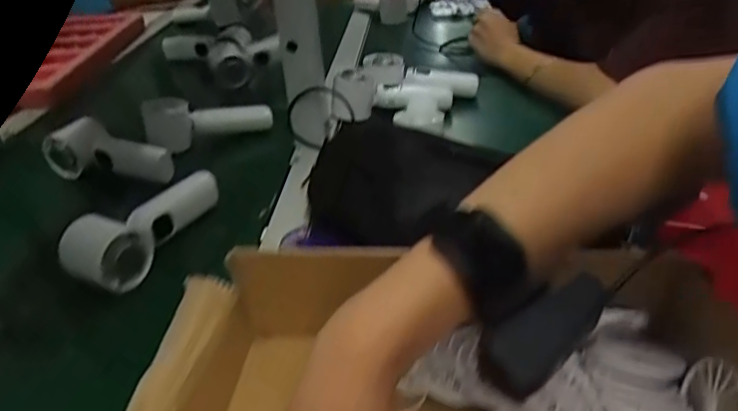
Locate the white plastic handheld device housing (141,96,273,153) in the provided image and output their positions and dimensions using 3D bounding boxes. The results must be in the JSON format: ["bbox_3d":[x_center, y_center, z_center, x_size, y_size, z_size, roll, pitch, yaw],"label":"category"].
[{"bbox_3d":[-0.198,-0.104,0.707,0.149,0.074,0.036,-11,34,-12],"label":"white plastic handheld device housing"}]

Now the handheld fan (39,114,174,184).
[{"bbox_3d":[-0.292,-0.064,0.646,0.153,0.054,0.043,6,34,13],"label":"handheld fan"}]

